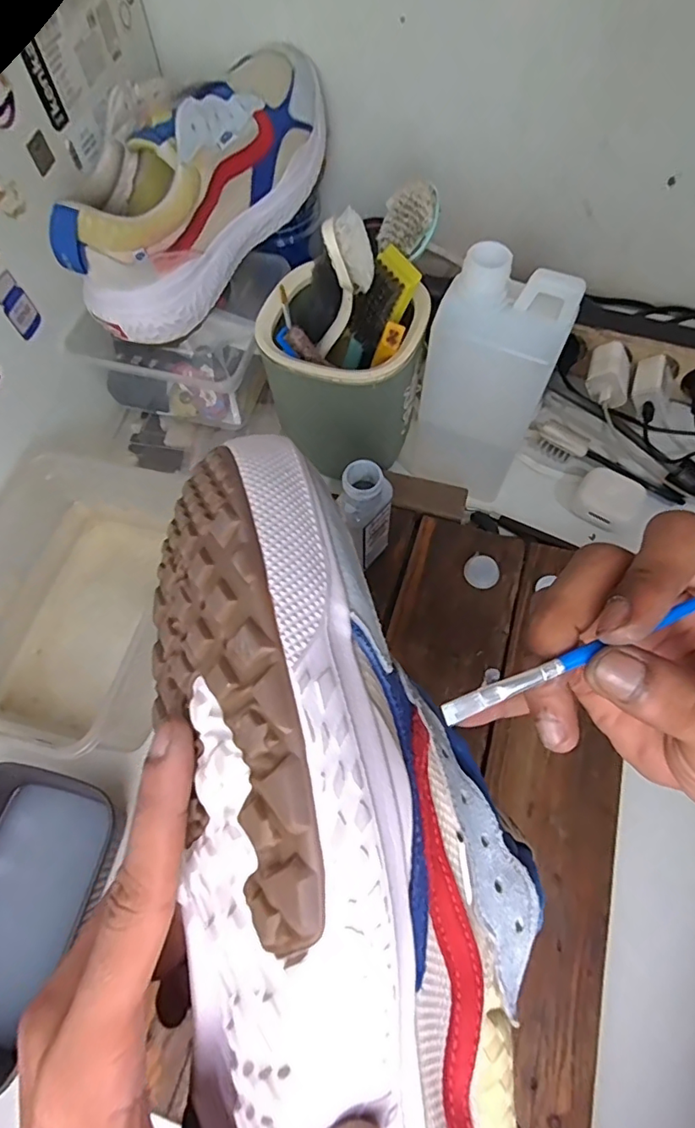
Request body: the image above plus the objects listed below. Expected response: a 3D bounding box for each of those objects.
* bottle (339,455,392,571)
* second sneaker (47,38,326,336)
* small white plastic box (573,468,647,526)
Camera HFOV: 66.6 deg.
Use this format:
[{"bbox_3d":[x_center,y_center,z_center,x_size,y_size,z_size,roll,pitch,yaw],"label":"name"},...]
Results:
[{"bbox_3d":[0.012,-0.032,0.390,0.028,0.107,0.036,36,71,16],"label":"bottle"},{"bbox_3d":[-0.111,-0.314,0.432,0.096,0.095,0.290,31,70,15],"label":"second sneaker"},{"bbox_3d":[0.234,-0.058,0.480,0.052,0.031,0.045,35,71,16],"label":"small white plastic box"}]

